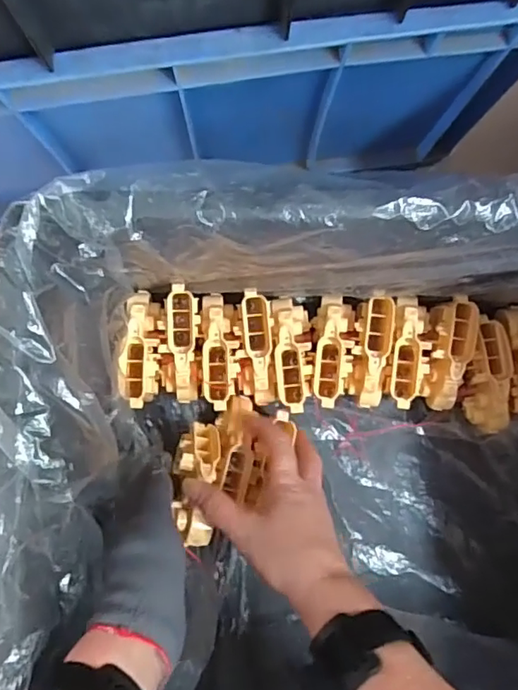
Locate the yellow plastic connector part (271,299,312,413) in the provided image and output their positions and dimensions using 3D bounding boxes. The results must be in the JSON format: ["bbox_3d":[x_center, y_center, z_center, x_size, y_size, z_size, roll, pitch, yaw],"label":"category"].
[{"bbox_3d":[0.030,0.009,0.481,0.032,0.032,0.100,0,86,-1],"label":"yellow plastic connector part"}]

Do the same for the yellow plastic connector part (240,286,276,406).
[{"bbox_3d":[0.000,0.003,0.482,0.024,0.036,0.101,-5,86,-2],"label":"yellow plastic connector part"}]

